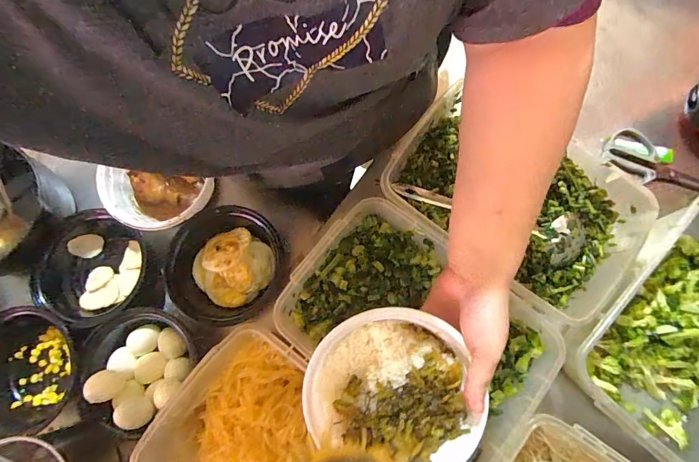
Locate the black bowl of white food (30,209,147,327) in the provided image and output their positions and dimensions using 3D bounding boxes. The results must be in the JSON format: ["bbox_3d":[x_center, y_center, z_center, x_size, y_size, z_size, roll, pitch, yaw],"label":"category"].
[{"bbox_3d":[-0.389,0.058,0.582,0.156,0.081,0.163,0,79,1],"label":"black bowl of white food"}]

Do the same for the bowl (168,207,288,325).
[{"bbox_3d":[-0.185,0.048,0.577,0.164,0.067,0.178,0,79,1],"label":"bowl"}]

